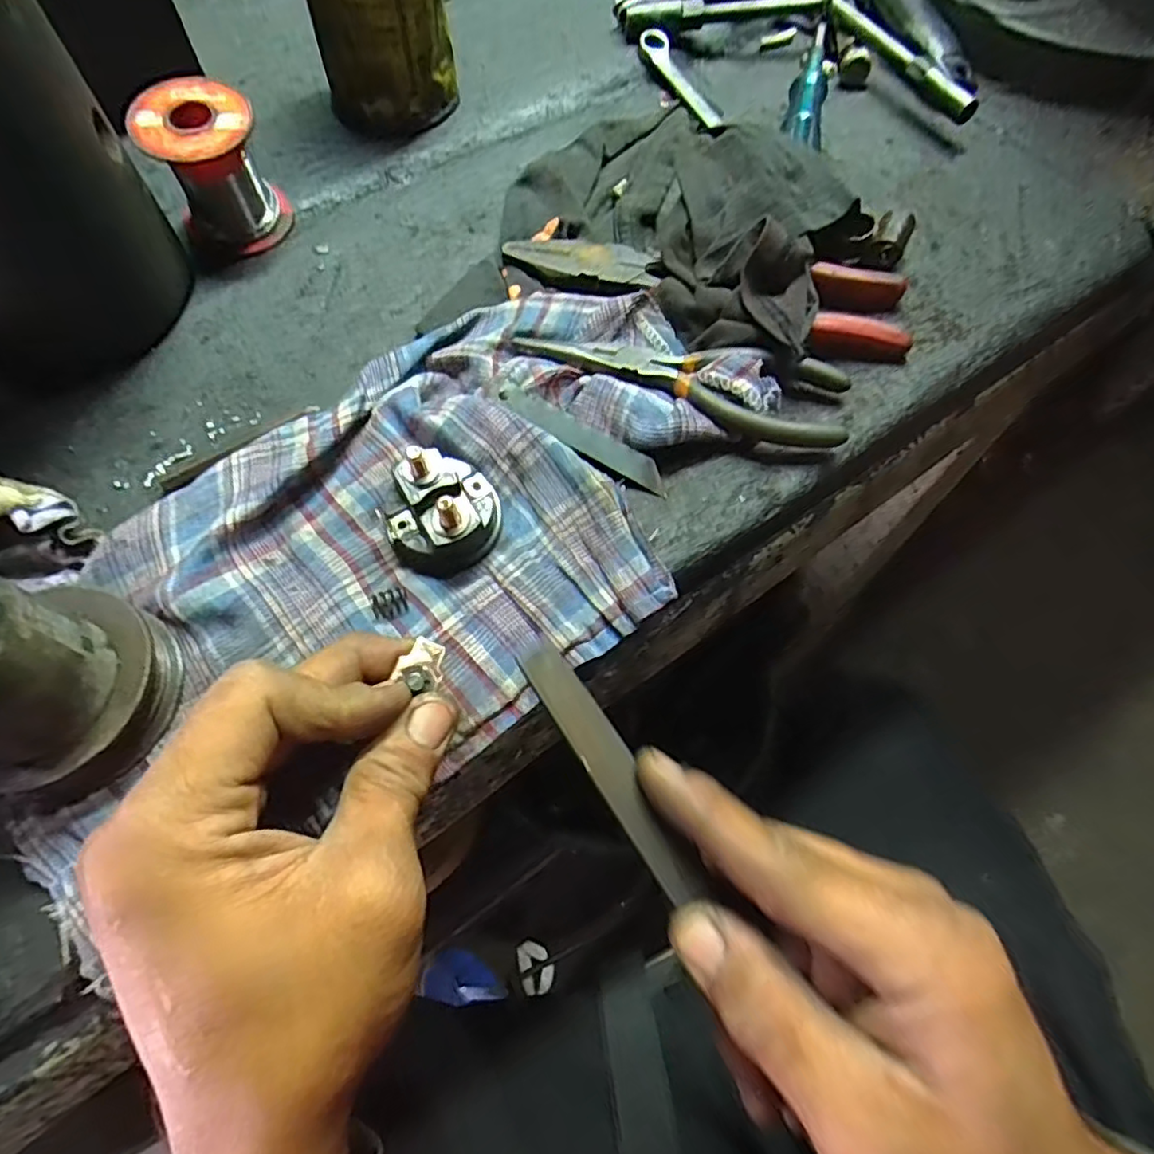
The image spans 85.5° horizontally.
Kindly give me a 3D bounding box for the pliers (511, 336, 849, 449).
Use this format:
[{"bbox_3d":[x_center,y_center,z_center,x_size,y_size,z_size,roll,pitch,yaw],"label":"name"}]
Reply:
[{"bbox_3d":[0.046,-0.089,0.287,0.148,0.014,0.046,11,65,3],"label":"pliers"}]

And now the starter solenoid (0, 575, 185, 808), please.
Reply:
[{"bbox_3d":[-0.180,0.030,0.197,0.062,0.067,0.066,-19,67,-11],"label":"starter solenoid"}]

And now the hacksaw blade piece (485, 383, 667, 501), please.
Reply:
[{"bbox_3d":[0.001,-0.063,0.277,0.087,0.004,0.012,29,92,4],"label":"hacksaw blade piece"}]

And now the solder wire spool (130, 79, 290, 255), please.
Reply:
[{"bbox_3d":[-0.177,-0.198,0.307,0.050,0.057,0.050,1,65,-2],"label":"solder wire spool"}]

